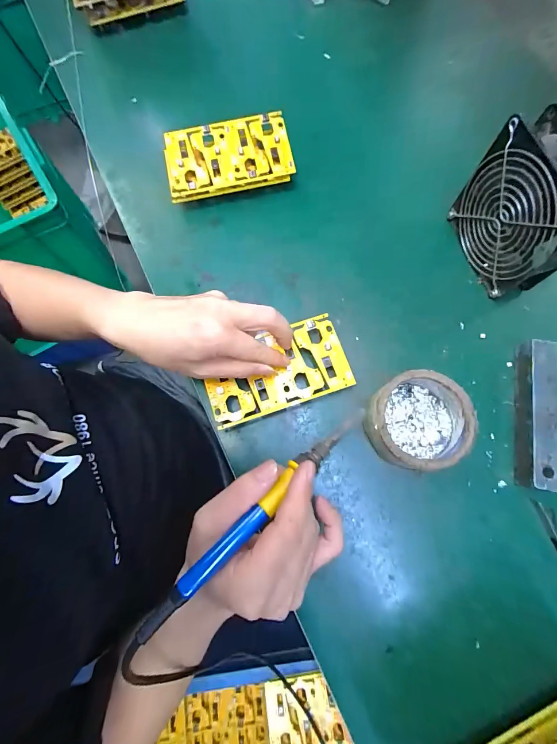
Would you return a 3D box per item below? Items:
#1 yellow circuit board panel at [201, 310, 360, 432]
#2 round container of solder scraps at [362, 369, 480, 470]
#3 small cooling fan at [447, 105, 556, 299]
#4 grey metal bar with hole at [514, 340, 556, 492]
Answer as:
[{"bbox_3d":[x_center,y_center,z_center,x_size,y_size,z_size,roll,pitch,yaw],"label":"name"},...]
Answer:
[{"bbox_3d":[-0.003,-0.002,0.320,0.139,0.006,0.078,-18,76,-3],"label":"yellow circuit board panel"},{"bbox_3d":[0.128,0.045,0.300,0.087,0.045,0.081,0,75,1],"label":"round container of solder scraps"},{"bbox_3d":[0.233,-0.151,0.312,0.049,0.115,0.120,-18,75,-4],"label":"small cooling fan"},{"bbox_3d":[0.245,0.039,0.306,0.027,0.027,0.136,9,75,4],"label":"grey metal bar with hole"}]

